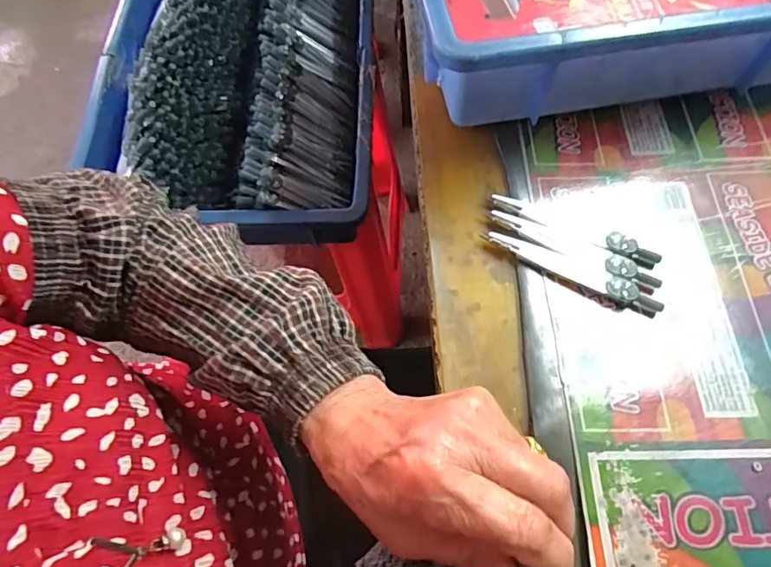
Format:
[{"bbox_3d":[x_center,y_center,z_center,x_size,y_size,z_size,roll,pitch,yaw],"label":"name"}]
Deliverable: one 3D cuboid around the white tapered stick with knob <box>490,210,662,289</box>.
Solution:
[{"bbox_3d":[0.117,-0.021,0.316,0.106,0.006,0.015,25,69,14],"label":"white tapered stick with knob"}]

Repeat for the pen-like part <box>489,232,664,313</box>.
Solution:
[{"bbox_3d":[0.115,-0.008,0.311,0.106,0.008,0.015,25,69,14],"label":"pen-like part"}]

